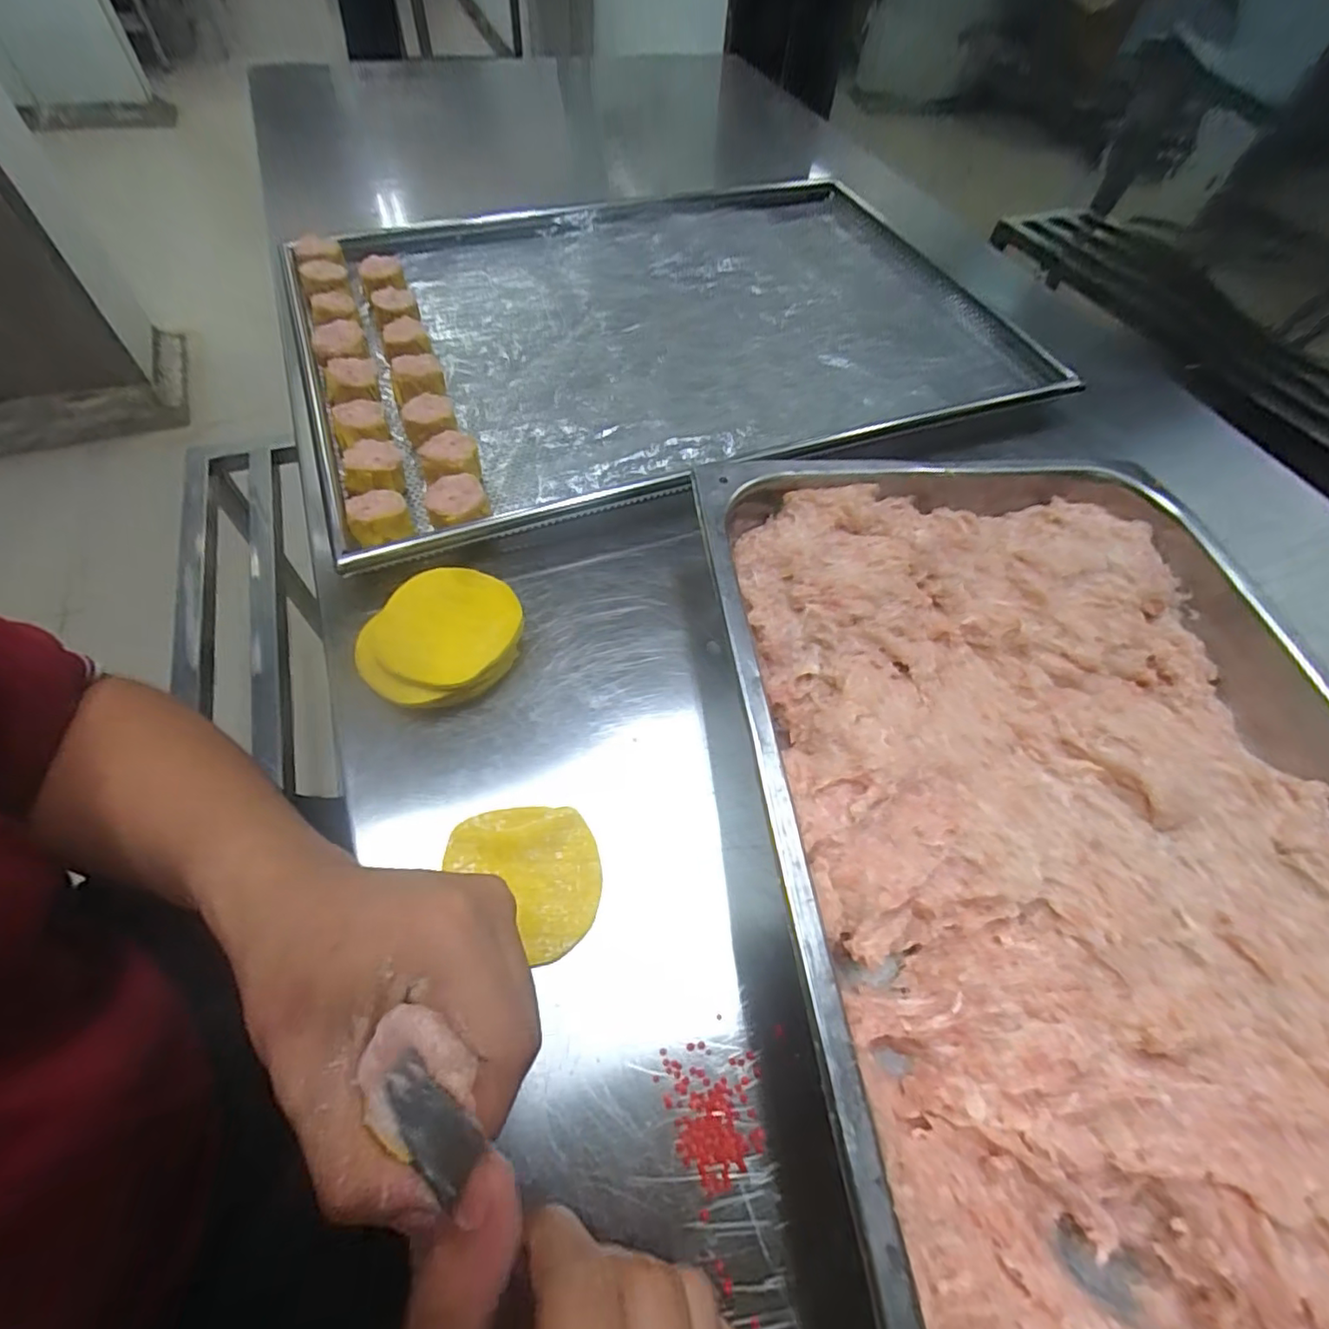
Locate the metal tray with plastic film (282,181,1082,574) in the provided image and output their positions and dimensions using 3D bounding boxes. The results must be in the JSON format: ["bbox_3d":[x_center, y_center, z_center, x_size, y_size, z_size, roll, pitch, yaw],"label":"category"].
[{"bbox_3d":[0.011,-0.323,0.543,0.641,0.038,0.439,-18,63,-16],"label":"metal tray with plastic film"}]

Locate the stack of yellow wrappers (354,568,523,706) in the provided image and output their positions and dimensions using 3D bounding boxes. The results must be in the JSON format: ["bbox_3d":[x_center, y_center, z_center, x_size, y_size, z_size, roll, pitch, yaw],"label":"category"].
[{"bbox_3d":[-0.129,-0.013,0.341,0.076,0.033,0.085,28,60,11],"label":"stack of yellow wrappers"}]

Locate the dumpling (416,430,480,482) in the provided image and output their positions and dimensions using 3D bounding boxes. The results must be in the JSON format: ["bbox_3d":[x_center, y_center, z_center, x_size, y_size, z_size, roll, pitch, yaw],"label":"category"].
[{"bbox_3d":[-0.149,-0.138,0.411,0.039,0.026,0.051,-18,62,-16],"label":"dumpling"}]

